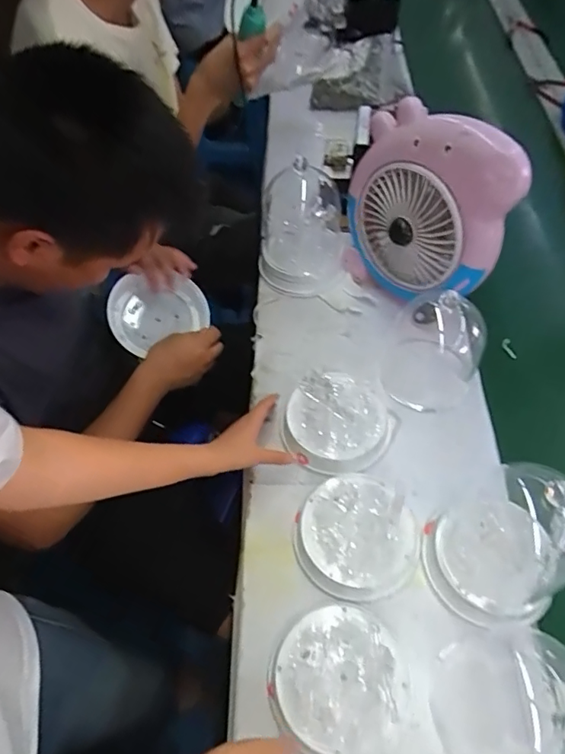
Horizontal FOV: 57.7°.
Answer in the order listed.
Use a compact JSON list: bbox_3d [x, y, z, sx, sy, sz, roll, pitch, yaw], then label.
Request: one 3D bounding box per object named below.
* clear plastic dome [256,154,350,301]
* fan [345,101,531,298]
[{"bbox_3d":[0.034,-0.249,0.883,0.151,0.187,0.156,3,55,5],"label":"clear plastic dome"},{"bbox_3d":[0.202,-0.234,0.770,0.094,0.287,0.248,-34,60,-19],"label":"fan"}]

